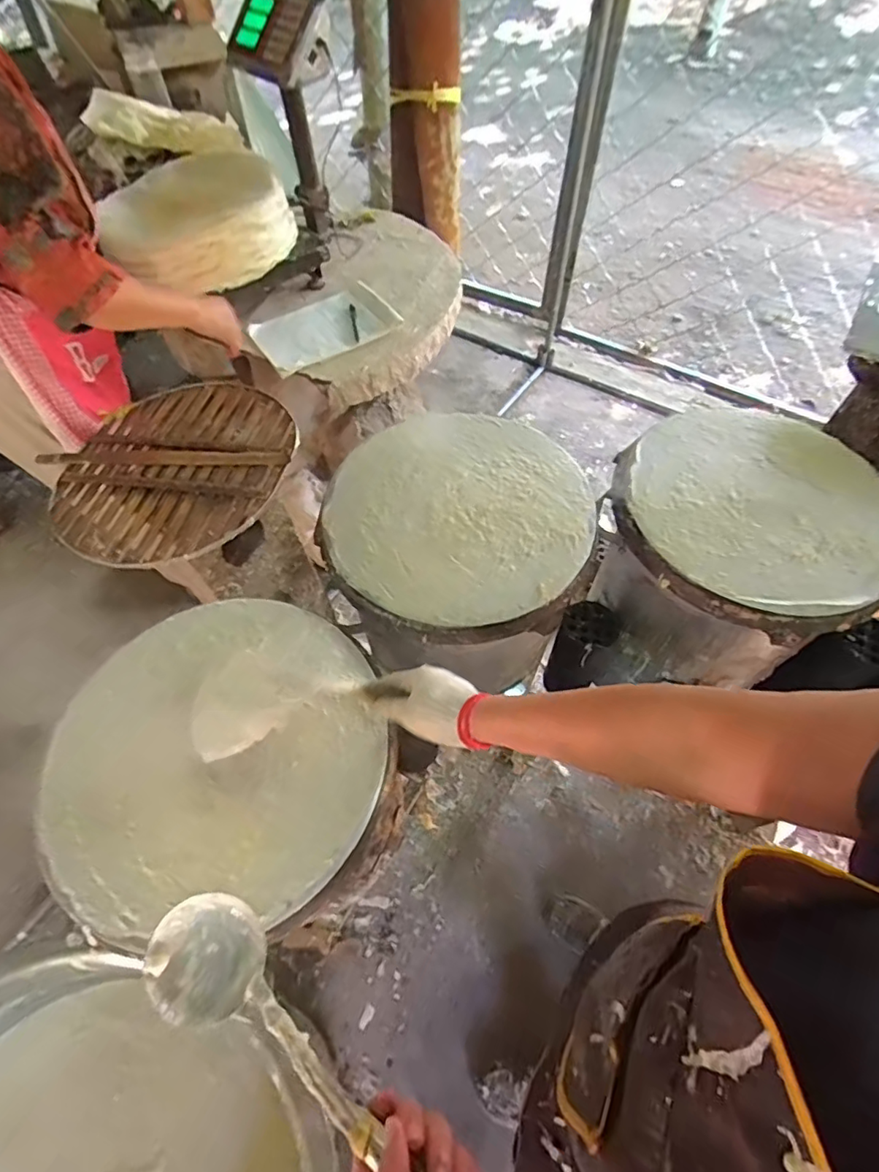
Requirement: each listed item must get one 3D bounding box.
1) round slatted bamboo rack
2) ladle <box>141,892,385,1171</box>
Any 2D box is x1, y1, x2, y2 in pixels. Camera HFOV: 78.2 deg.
[{"bbox_3d":[-0.439,-0.202,0.902,0.377,0.048,0.395,-1,58,1],"label":"round slatted bamboo rack"},{"bbox_3d":[-0.099,0.322,0.368,0.340,0.061,0.089,3,51,43],"label":"ladle"}]

